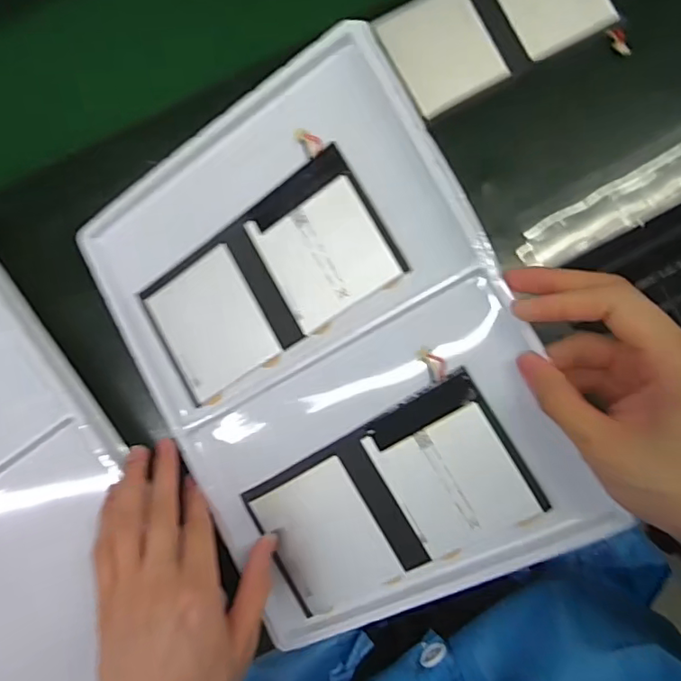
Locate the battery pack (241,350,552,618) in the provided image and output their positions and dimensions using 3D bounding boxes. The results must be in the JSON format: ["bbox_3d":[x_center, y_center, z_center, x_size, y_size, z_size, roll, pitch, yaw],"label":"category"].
[{"bbox_3d":[0.025,0.096,0.345,0.169,0.007,0.095,-34,84,20],"label":"battery pack"}]

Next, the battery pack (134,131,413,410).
[{"bbox_3d":[-0.051,-0.038,0.363,0.169,0.004,0.095,-33,83,19],"label":"battery pack"}]

